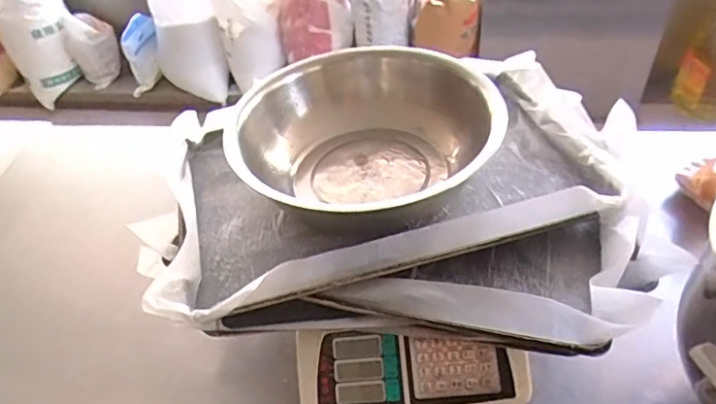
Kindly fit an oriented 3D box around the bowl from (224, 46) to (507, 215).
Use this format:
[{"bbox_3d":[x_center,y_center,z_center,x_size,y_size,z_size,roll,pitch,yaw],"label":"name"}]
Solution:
[{"bbox_3d":[0.027,-0.077,0.785,0.369,0.147,0.313,-33,50,-24],"label":"bowl"}]

